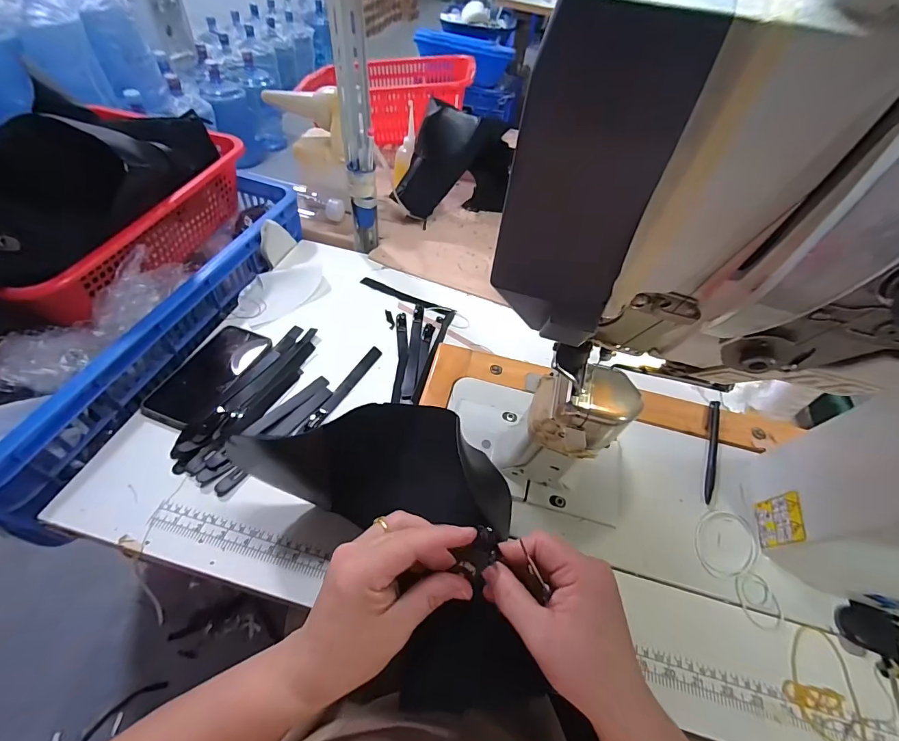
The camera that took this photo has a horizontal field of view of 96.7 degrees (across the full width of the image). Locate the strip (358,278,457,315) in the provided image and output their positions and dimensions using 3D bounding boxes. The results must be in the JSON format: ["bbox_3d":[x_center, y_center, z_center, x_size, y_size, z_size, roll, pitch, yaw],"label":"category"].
[{"bbox_3d":[-0.069,-0.122,0.658,0.172,0.007,0.020,23,49,15],"label":"strip"}]

